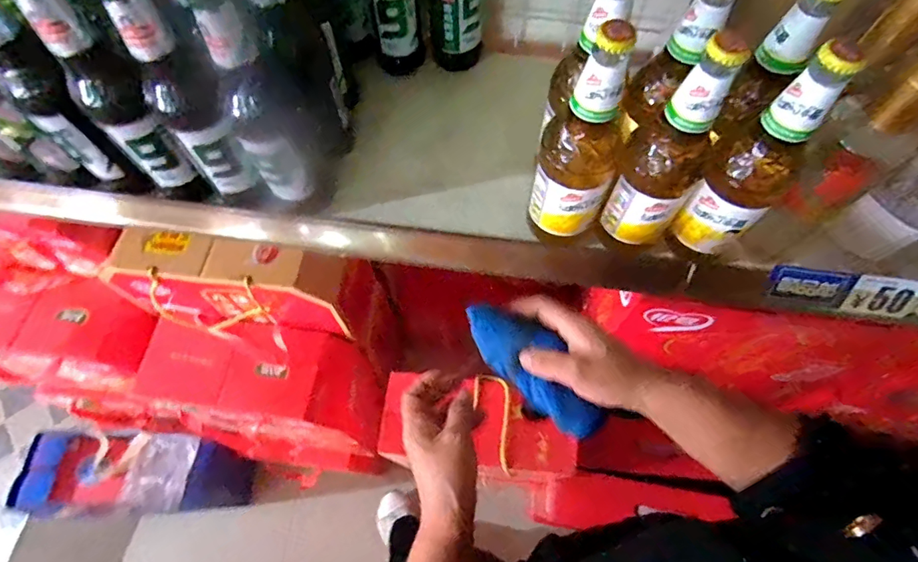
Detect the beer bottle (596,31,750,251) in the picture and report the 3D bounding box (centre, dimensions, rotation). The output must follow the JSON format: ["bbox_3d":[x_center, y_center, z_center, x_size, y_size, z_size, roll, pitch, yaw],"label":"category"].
[{"bbox_3d":[0.184,-0.107,0.419,0.072,0.226,0.067,25,68,12],"label":"beer bottle"}]

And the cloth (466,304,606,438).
[{"bbox_3d":[0.067,0.075,0.425,0.053,0.029,0.144,-38,75,-15],"label":"cloth"}]

